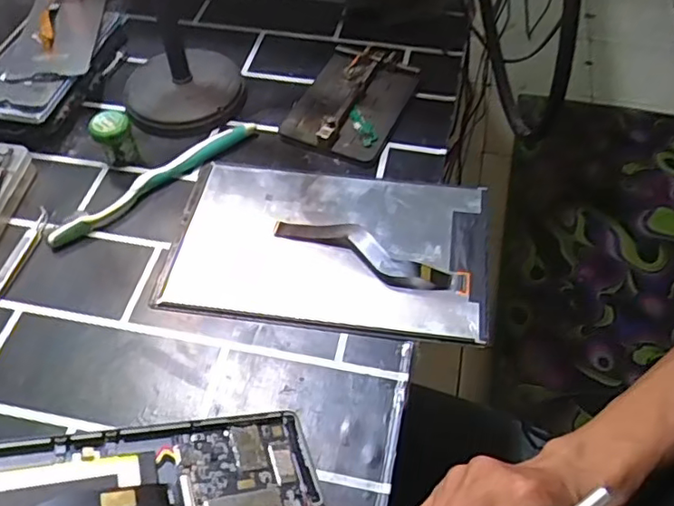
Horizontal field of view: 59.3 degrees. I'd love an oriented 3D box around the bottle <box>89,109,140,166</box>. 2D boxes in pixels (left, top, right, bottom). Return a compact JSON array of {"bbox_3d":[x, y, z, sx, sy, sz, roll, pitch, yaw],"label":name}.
[{"bbox_3d":[-0.183,-0.094,0.486,0.029,0.041,0.023,-22,55,-15],"label":"bottle"}]

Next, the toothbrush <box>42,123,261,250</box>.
[{"bbox_3d":[-0.144,-0.059,0.481,0.188,0.023,0.018,-35,60,-23],"label":"toothbrush"}]

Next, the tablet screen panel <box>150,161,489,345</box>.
[{"bbox_3d":[-0.006,-0.010,0.445,0.231,0.015,0.144,6,53,5],"label":"tablet screen panel"}]

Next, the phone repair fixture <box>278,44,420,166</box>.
[{"bbox_3d":[0.016,-0.143,0.538,0.090,0.020,0.142,19,55,15],"label":"phone repair fixture"}]

